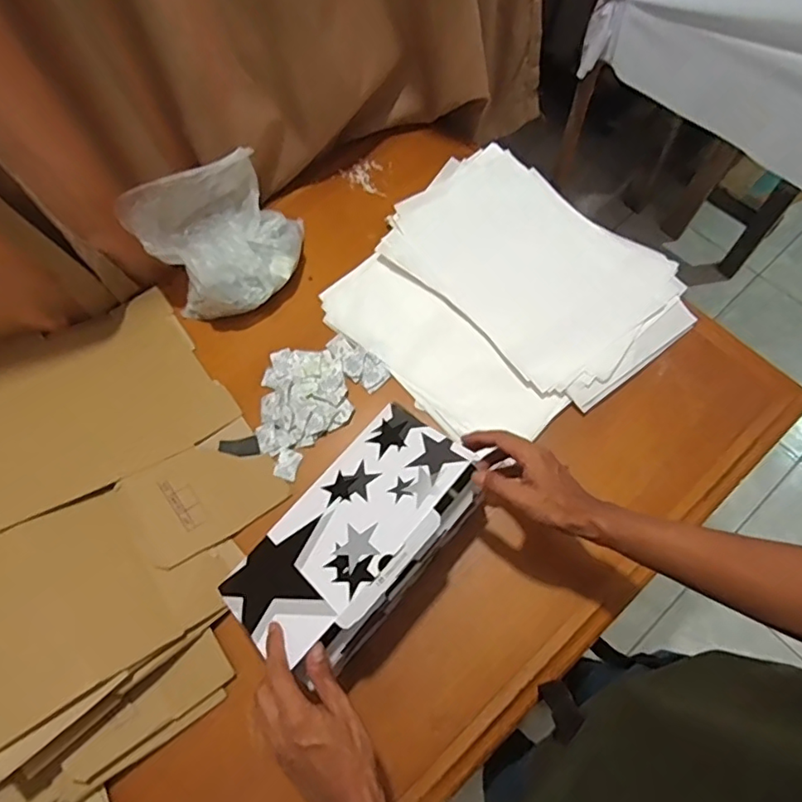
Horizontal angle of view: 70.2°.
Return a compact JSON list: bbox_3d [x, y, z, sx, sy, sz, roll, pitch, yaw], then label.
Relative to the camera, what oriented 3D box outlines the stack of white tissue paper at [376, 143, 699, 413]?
[{"bbox_3d":[0.186,-0.191,0.823,0.263,0.030,0.411,-42,72,-13],"label":"stack of white tissue paper"}]

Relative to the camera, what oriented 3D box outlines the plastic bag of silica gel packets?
[{"bbox_3d":[-0.244,-0.225,0.790,0.215,0.156,0.158,-27,69,-8],"label":"plastic bag of silica gel packets"}]

